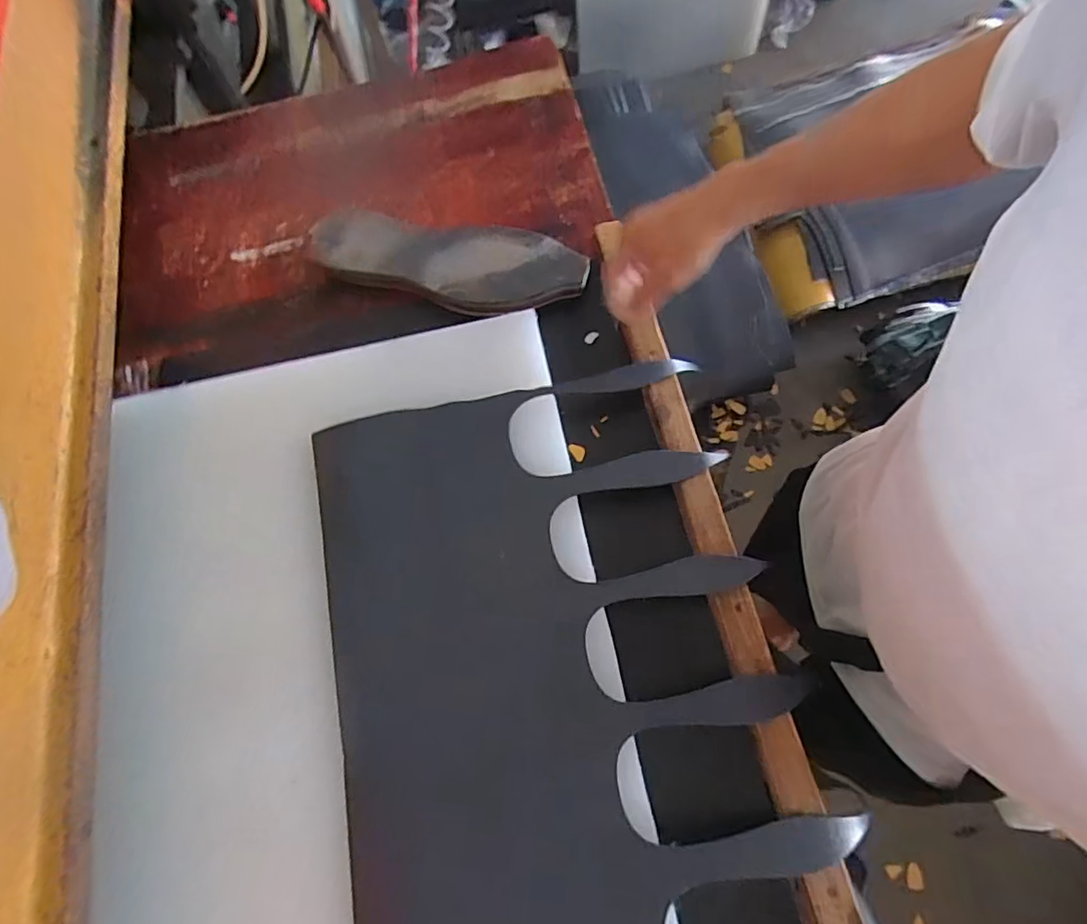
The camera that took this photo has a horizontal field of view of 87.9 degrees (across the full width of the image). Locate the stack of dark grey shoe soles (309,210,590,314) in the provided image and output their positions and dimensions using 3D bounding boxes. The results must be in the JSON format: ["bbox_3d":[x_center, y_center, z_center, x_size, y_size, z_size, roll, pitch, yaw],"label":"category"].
[{"bbox_3d":[-0.113,-0.236,0.650,0.324,0.022,0.109,16,73,11],"label":"stack of dark grey shoe soles"}]

